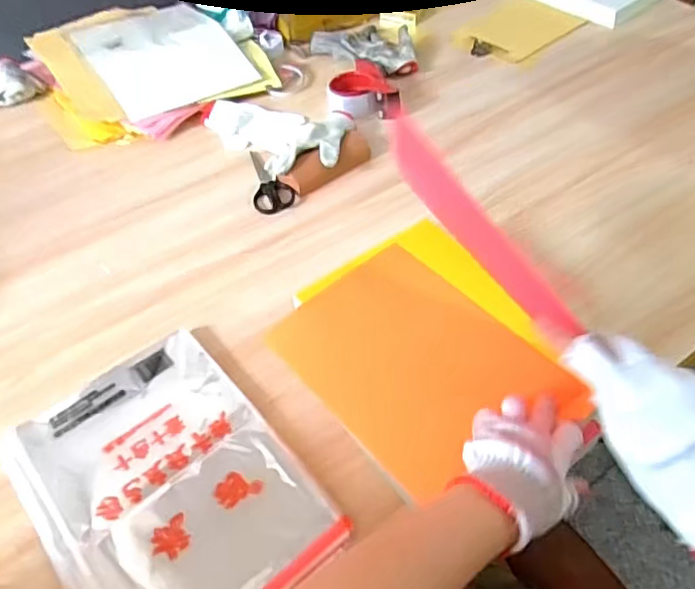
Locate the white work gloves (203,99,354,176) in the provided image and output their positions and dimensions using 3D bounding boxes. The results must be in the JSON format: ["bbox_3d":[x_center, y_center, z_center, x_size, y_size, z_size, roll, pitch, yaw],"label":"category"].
[{"bbox_3d":[-0.124,-0.284,0.992,0.295,0.043,0.170,30,57,24],"label":"white work gloves"}]

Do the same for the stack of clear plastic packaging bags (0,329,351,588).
[{"bbox_3d":[-0.191,0.204,0.613,0.243,0.026,0.328,-34,57,-24],"label":"stack of clear plastic packaging bags"}]

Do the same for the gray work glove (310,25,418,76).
[{"bbox_3d":[0.052,-0.507,1.184,0.164,0.034,0.231,-38,59,-26],"label":"gray work glove"}]

